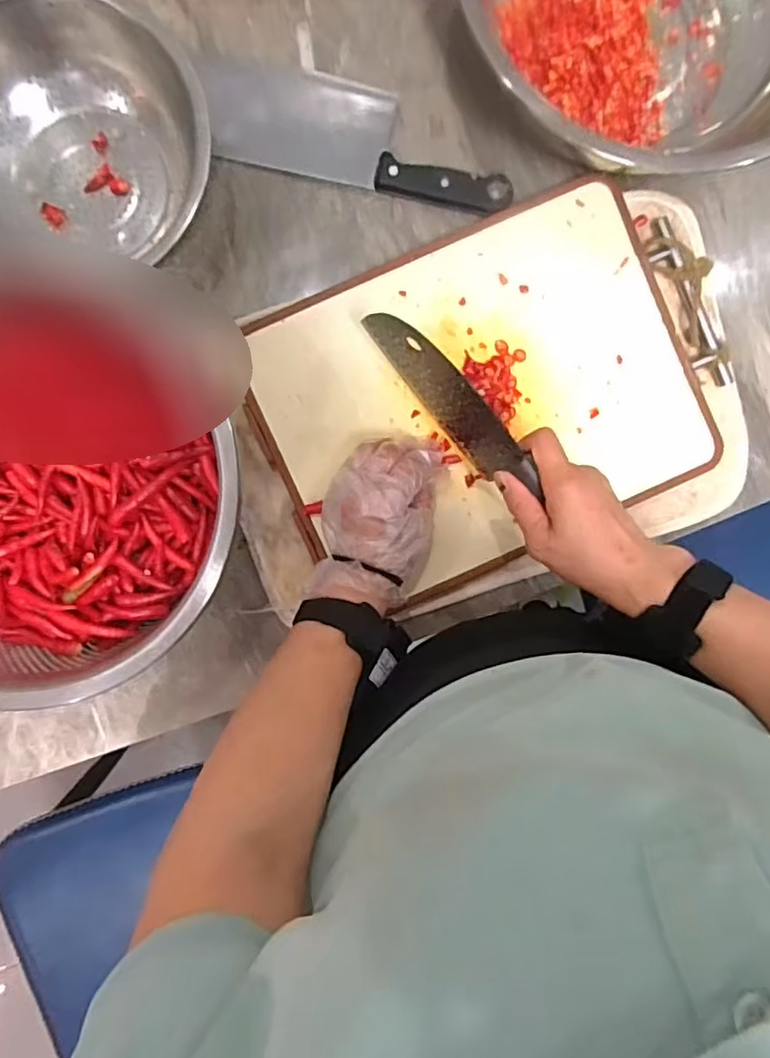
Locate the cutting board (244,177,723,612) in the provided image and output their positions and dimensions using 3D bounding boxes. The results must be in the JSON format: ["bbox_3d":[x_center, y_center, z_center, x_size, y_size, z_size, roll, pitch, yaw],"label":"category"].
[{"bbox_3d":[0.079,-0.106,0.493,0.338,0.015,0.257,-26,93,0],"label":"cutting board"}]

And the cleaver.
[{"bbox_3d":[-0.024,-0.326,0.491,0.258,0.017,0.082,11,93,-2],"label":"cleaver"}]

